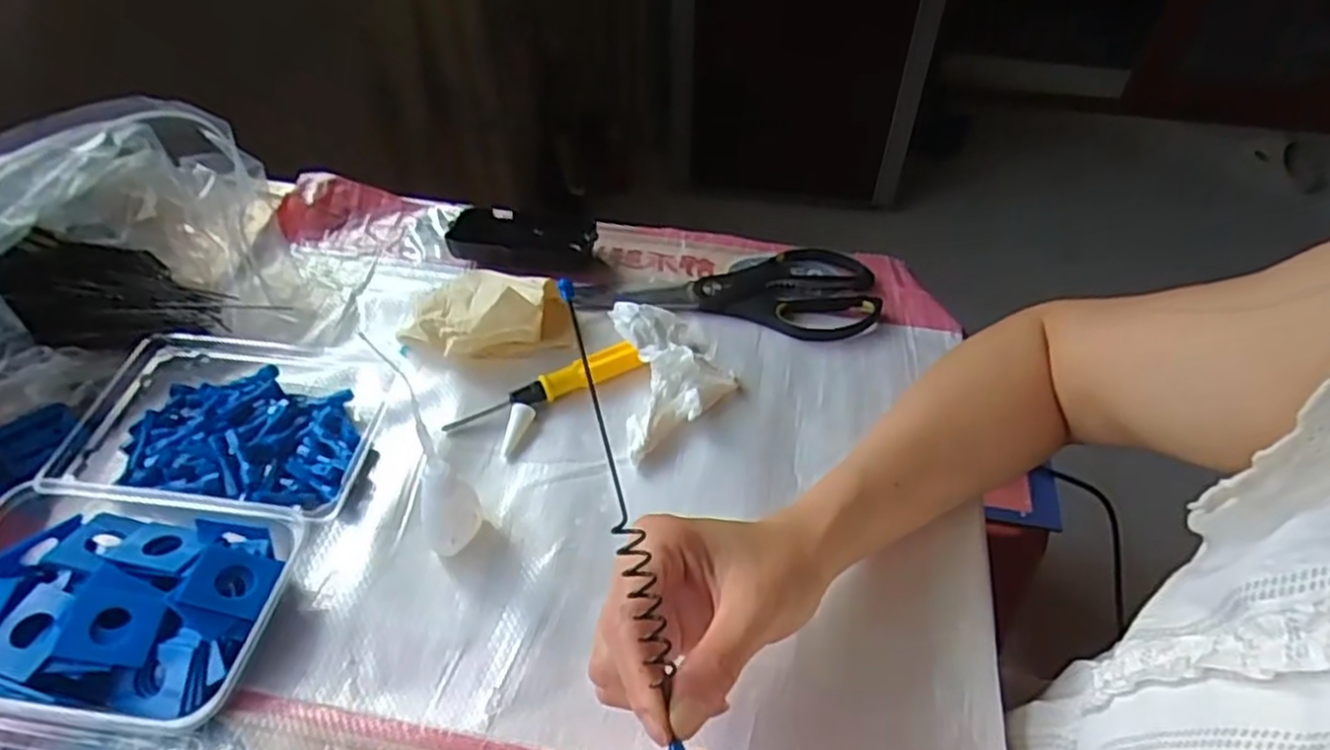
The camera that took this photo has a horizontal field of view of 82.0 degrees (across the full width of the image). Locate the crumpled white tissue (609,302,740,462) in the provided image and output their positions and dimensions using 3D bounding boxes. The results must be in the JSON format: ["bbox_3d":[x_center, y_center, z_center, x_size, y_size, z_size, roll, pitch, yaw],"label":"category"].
[{"bbox_3d":[0.007,-0.001,0.487,0.074,0.035,0.110,-6,48,-6],"label":"crumpled white tissue"}]

